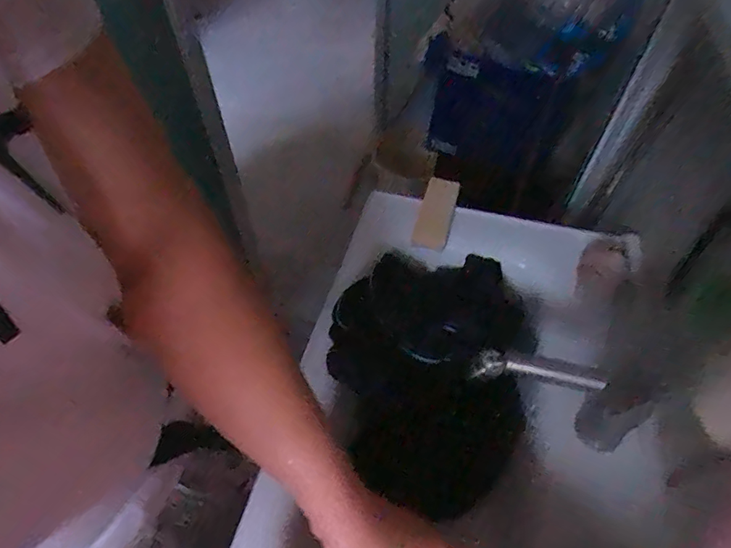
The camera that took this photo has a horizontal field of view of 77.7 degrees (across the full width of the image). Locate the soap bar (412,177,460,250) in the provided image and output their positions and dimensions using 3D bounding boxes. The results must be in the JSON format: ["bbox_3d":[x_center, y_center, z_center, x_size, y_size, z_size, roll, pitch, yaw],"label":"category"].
[{"bbox_3d":[0.106,-0.090,0.685,0.048,0.017,0.106,16,87,11],"label":"soap bar"}]

